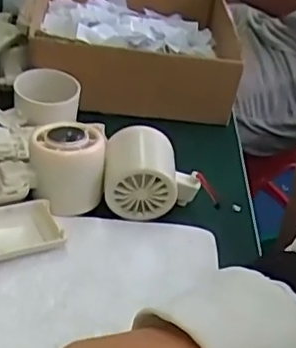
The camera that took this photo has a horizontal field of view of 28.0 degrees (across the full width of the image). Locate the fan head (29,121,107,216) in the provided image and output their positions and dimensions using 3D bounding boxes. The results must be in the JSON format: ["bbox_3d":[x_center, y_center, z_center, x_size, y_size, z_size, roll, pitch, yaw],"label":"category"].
[{"bbox_3d":[-0.061,-0.008,0.457,0.054,0.057,0.047,1,39,-10],"label":"fan head"}]

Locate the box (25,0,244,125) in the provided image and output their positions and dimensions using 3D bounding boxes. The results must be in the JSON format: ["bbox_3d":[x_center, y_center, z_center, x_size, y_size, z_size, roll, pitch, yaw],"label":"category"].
[{"bbox_3d":[-0.018,-0.150,0.637,0.234,0.069,0.215,7,38,-3],"label":"box"}]

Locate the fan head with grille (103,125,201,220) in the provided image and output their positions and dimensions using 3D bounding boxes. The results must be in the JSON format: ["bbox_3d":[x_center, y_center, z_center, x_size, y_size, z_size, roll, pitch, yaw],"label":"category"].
[{"bbox_3d":[0.003,-0.003,0.468,0.073,0.049,0.051,7,38,-3],"label":"fan head with grille"}]

